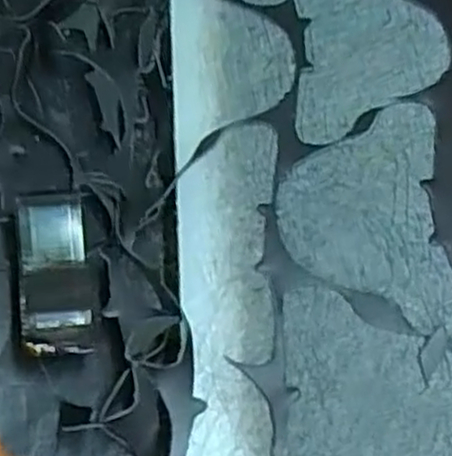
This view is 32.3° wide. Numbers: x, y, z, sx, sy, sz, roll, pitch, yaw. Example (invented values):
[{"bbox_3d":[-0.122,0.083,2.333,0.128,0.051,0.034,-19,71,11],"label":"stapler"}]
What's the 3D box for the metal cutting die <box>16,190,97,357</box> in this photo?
[{"bbox_3d":[-0.085,0.024,0.388,0.033,0.030,0.081,-7,65,-6],"label":"metal cutting die"}]

